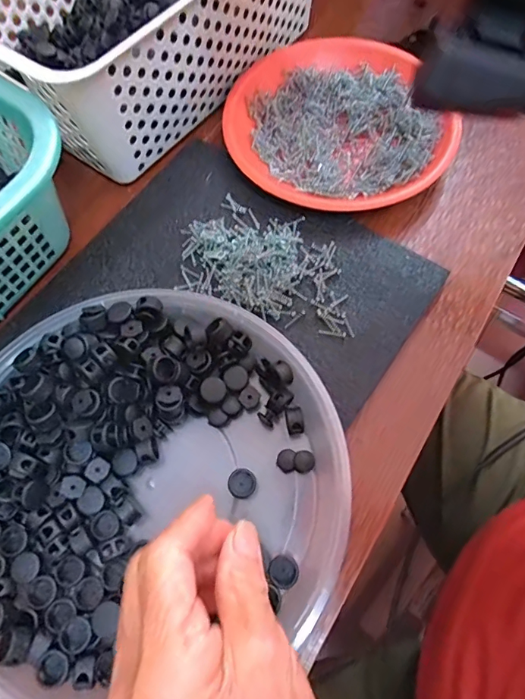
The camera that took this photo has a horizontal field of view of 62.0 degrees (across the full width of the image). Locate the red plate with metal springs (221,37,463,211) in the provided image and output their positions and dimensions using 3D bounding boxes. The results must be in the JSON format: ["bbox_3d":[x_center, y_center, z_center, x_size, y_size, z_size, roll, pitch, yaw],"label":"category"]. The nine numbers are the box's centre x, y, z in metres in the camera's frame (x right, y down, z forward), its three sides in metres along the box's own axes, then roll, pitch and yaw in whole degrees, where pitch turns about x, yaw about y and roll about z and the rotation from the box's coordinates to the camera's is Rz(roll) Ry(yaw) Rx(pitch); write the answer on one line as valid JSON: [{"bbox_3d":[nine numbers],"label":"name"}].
[{"bbox_3d":[0.062,-0.202,0.383,0.184,0.020,0.186,0,68,1],"label":"red plate with metal springs"}]

